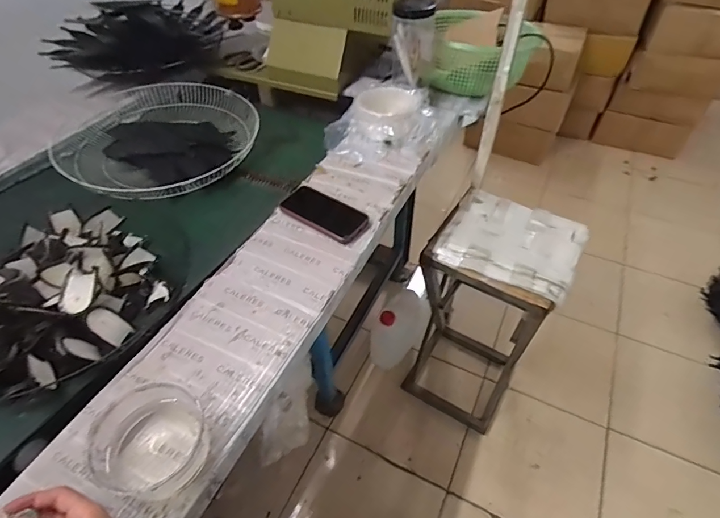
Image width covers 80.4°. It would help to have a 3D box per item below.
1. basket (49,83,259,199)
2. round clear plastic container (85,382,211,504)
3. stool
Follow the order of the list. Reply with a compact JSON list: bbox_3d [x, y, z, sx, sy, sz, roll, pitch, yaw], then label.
[{"bbox_3d":[-0.470,-0.266,1.035,0.451,0.117,0.452,-23,51,-20],"label":"basket"},{"bbox_3d":[-0.237,0.205,0.483,0.108,0.062,0.107,-12,48,-11],"label":"round clear plastic container"},{"bbox_3d":[0.345,0.177,1.215,0.320,0.672,0.310,25,52,22],"label":"stool"}]

